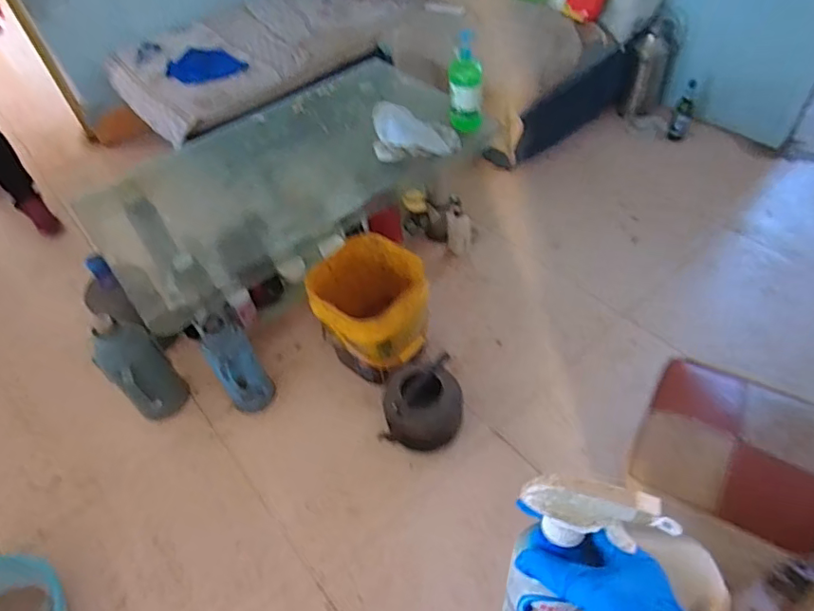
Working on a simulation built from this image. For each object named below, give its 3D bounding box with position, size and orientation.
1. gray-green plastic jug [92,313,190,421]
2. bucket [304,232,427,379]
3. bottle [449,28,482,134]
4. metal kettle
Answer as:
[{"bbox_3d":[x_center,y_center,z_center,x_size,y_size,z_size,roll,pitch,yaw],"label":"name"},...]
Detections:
[{"bbox_3d":[-0.793,0.205,1.620,0.153,0.374,0.186,-35,55,-23],"label":"gray-green plastic jug"},{"bbox_3d":[-0.109,0.002,1.693,0.355,0.283,0.355,-42,53,-12],"label":"bucket"},{"bbox_3d":[0.190,-0.703,1.706,0.105,0.292,0.063,-2,22,4],"label":"bottle"},{"bbox_3d":[0.041,0.266,1.457,0.218,0.228,0.184,3,48,8],"label":"metal kettle"}]

